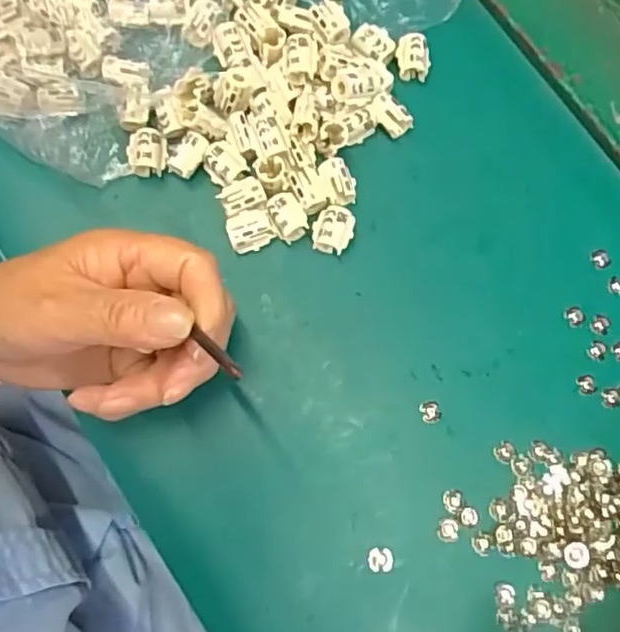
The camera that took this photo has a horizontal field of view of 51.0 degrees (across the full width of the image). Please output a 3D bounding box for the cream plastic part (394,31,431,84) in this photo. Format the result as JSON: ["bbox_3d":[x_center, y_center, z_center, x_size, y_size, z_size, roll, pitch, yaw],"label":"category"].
[{"bbox_3d":[0.056,-0.140,0.352,0.019,0.010,0.023,1,79,-1],"label":"cream plastic part"}]

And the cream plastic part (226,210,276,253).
[{"bbox_3d":[-0.030,-0.042,0.327,0.022,0.013,0.017,-24,80,-6],"label":"cream plastic part"}]

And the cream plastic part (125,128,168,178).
[{"bbox_3d":[-0.084,-0.085,0.335,0.020,0.011,0.022,-10,79,-3],"label":"cream plastic part"}]

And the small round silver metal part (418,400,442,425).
[{"bbox_3d":[0.059,0.047,0.318,0.010,0.004,0.011,-12,79,-4],"label":"small round silver metal part"}]

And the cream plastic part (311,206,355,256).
[{"bbox_3d":[0.012,-0.043,0.330,0.020,0.012,0.022,13,79,1],"label":"cream plastic part"}]

